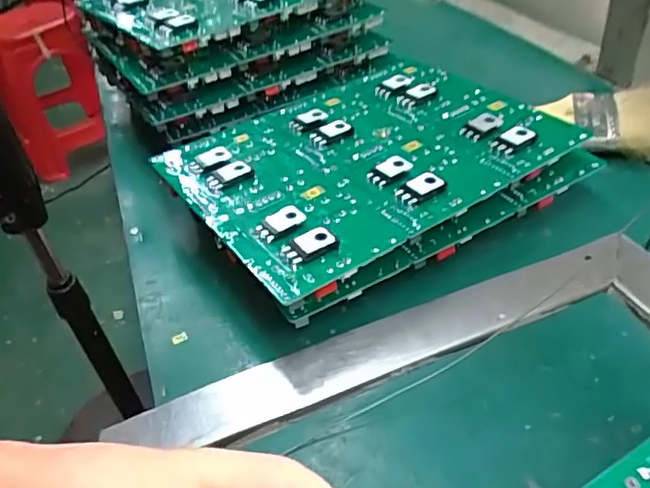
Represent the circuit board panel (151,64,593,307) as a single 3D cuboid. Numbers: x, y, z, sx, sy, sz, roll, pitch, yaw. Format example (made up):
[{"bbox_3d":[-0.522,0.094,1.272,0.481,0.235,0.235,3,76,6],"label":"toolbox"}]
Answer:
[{"bbox_3d":[0.023,-0.058,0.355,0.208,0.010,0.162,-28,44,-22],"label":"circuit board panel"}]

